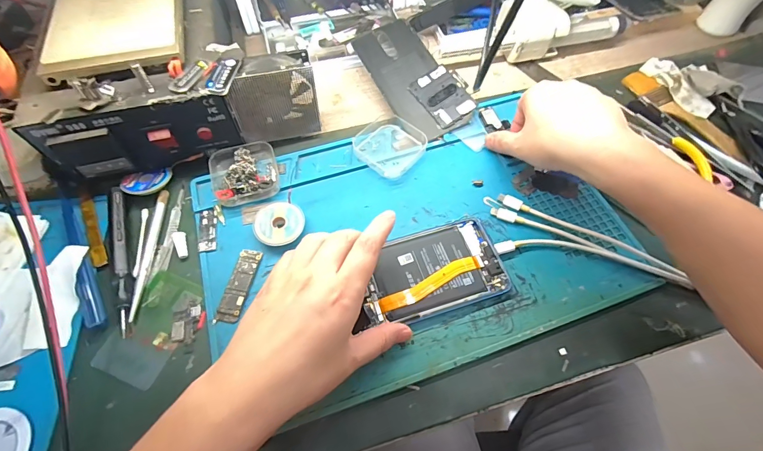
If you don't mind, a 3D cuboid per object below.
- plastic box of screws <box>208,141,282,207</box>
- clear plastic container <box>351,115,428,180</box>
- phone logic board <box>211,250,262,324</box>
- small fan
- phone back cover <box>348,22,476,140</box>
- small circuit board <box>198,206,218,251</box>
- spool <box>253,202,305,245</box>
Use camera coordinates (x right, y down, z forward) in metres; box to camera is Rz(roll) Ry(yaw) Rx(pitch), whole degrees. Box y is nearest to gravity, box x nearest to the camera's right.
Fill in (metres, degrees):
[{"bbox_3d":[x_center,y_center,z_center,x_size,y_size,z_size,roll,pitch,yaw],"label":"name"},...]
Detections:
[{"bbox_3d":[-0.134,-0.055,0.364,0.061,0.019,0.066,-15,64,-8],"label":"plastic box of screws"},{"bbox_3d":[0.009,-0.084,0.385,0.065,0.015,0.065,41,69,19],"label":"clear plastic container"},{"bbox_3d":[-0.120,0.050,0.318,0.020,0.005,0.065,9,63,4],"label":"phone logic board"},{"bbox_3d":[-0.104,-0.124,0.364,0.080,0.079,0.029,-18,64,-10],"label":"small fan"},{"bbox_3d":[0.032,-0.167,0.424,0.071,0.005,0.161,-31,74,-4],"label":"phone back cover"},{"bbox_3d":[-0.161,0.003,0.343,0.016,0.004,0.044,-9,63,-5],"label":"small circuit board"},{"bbox_3d":[-0.094,-0.001,0.340,0.047,0.009,0.042,18,64,9],"label":"spool"}]

